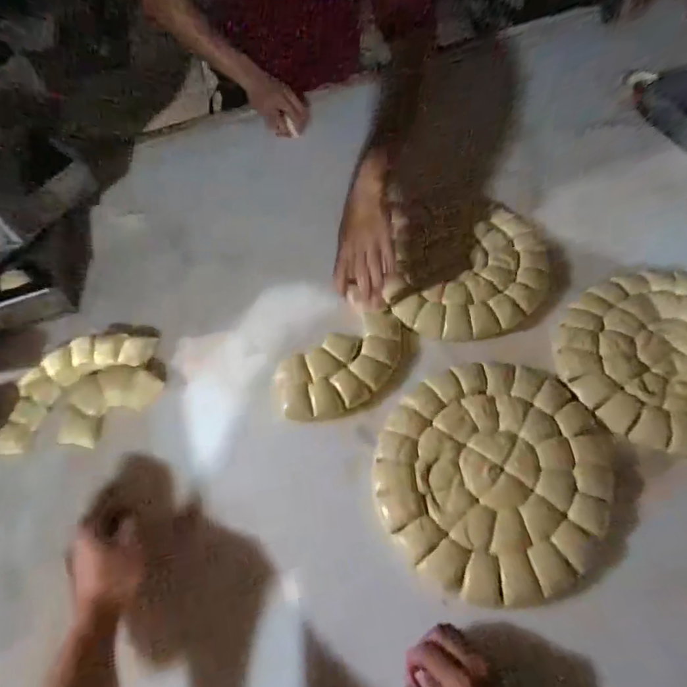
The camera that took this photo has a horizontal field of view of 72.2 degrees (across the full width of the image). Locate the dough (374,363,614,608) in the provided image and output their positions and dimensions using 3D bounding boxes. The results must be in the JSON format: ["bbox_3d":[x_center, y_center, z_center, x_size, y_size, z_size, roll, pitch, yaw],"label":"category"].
[{"bbox_3d":[0.175,0.143,0.554,0.250,0.018,0.274,-1,61,3],"label":"dough"}]

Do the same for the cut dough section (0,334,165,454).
[{"bbox_3d":[-0.350,0.060,0.641,0.194,0.025,0.161,-5,61,0],"label":"cut dough section"}]

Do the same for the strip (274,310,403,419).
[{"bbox_3d":[0.004,0.029,0.636,0.193,0.019,0.100,-33,64,-14],"label":"strip"}]

